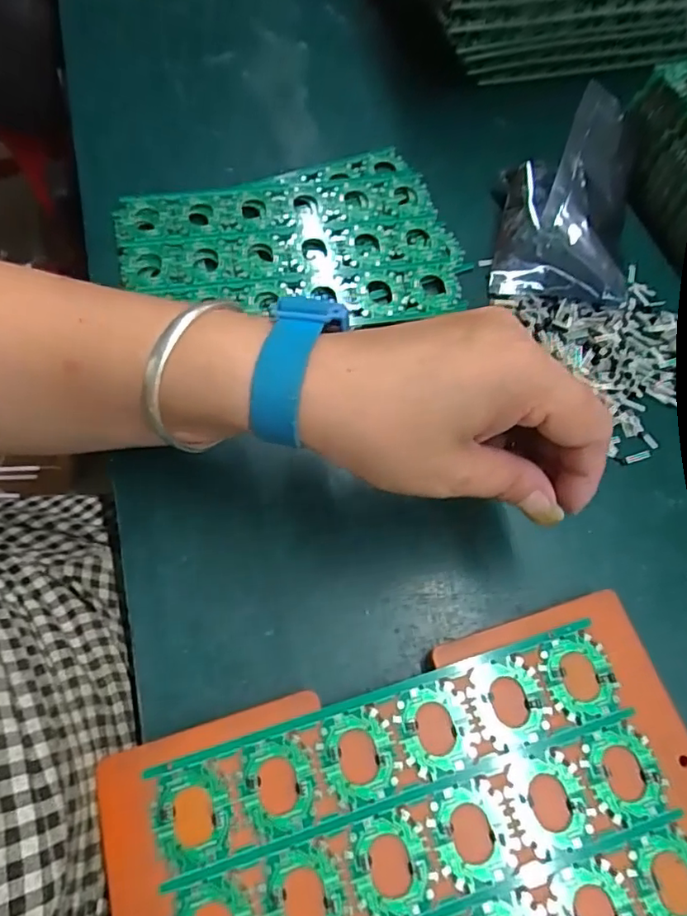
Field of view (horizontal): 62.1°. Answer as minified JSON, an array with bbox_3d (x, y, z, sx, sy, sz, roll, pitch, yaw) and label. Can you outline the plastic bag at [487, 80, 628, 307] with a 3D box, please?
[{"bbox_3d":[0.147,-0.169,0.359,0.087,0.059,0.131,15,64,6],"label":"plastic bag"}]

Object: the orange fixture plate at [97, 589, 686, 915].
[{"bbox_3d":[0.034,0.155,0.228,0.236,0.017,0.135,-15,65,-9],"label":"orange fixture plate"}]

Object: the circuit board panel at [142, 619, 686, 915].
[{"bbox_3d":[0.033,0.152,0.221,0.198,0.004,0.118,-15,65,-9],"label":"circuit board panel"}]

